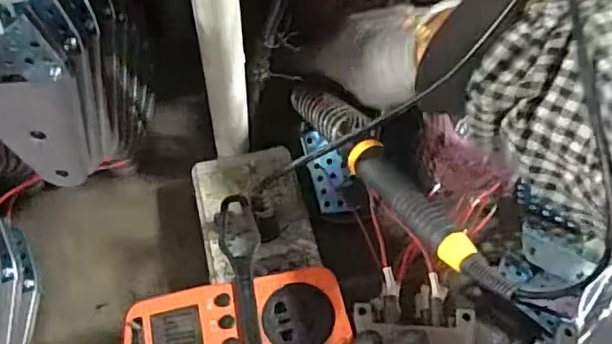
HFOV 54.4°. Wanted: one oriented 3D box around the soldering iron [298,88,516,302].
[{"bbox_3d":[0.042,-0.004,0.348,0.024,0.020,0.227,-21,37,-14],"label":"soldering iron"}]

